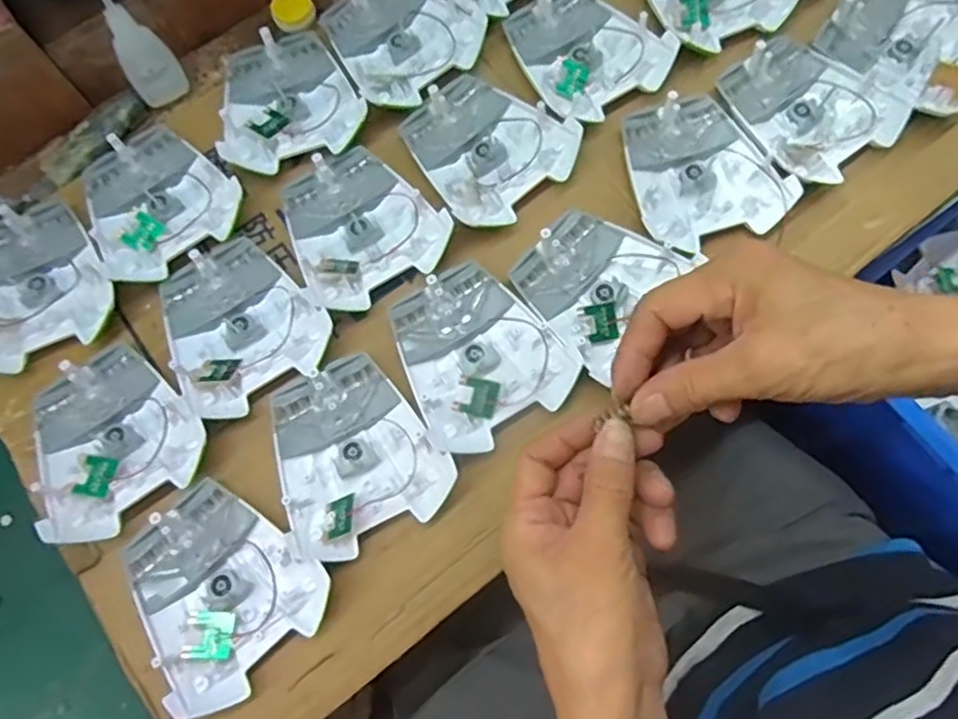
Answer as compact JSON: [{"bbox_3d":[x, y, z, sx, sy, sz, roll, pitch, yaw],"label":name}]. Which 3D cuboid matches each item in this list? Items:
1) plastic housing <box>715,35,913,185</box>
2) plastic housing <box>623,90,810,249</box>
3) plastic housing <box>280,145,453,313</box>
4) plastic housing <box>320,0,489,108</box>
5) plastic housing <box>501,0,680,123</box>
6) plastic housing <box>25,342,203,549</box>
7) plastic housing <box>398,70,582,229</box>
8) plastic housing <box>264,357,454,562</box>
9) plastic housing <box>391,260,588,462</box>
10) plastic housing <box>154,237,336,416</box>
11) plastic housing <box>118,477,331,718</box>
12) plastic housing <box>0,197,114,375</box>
[{"bbox_3d":[0.225,-0.175,0.448,0.099,0.015,0.108,-34,75,-9],"label":"plastic housing"},{"bbox_3d":[0.147,-0.128,0.439,0.096,0.021,0.107,-16,73,-4],"label":"plastic housing"},{"bbox_3d":[-0.079,-0.091,0.436,0.094,0.021,0.105,-30,75,-8],"label":"plastic housing"},{"bbox_3d":[-0.058,-0.237,0.474,0.097,0.019,0.107,-37,76,-9],"label":"plastic housing"},{"bbox_3d":[0.076,-0.223,0.466,0.094,0.018,0.108,-29,75,-7],"label":"plastic housing"},{"bbox_3d":[-0.225,0.046,0.403,0.096,0.034,0.108,-36,76,-9],"label":"plastic housing"},{"bbox_3d":[0.003,-0.146,0.449,0.107,0.019,0.095,43,79,13],"label":"plastic housing"},{"bbox_3d":[-0.076,0.054,0.394,0.093,0.021,0.108,-27,74,-7],"label":"plastic housing"},{"bbox_3d":[-0.002,-0.005,0.409,0.094,0.023,0.107,-30,75,-8],"label":"plastic housing"},{"bbox_3d":[-0.153,-0.025,0.420,0.093,0.024,0.109,-32,75,-8],"label":"plastic housing"},{"bbox_3d":[-0.149,0.128,0.374,0.095,0.023,0.108,-42,77,-11],"label":"plastic housing"},{"bbox_3d":[-0.295,-0.052,0.432,0.098,0.022,0.110,-23,74,-6],"label":"plastic housing"}]

